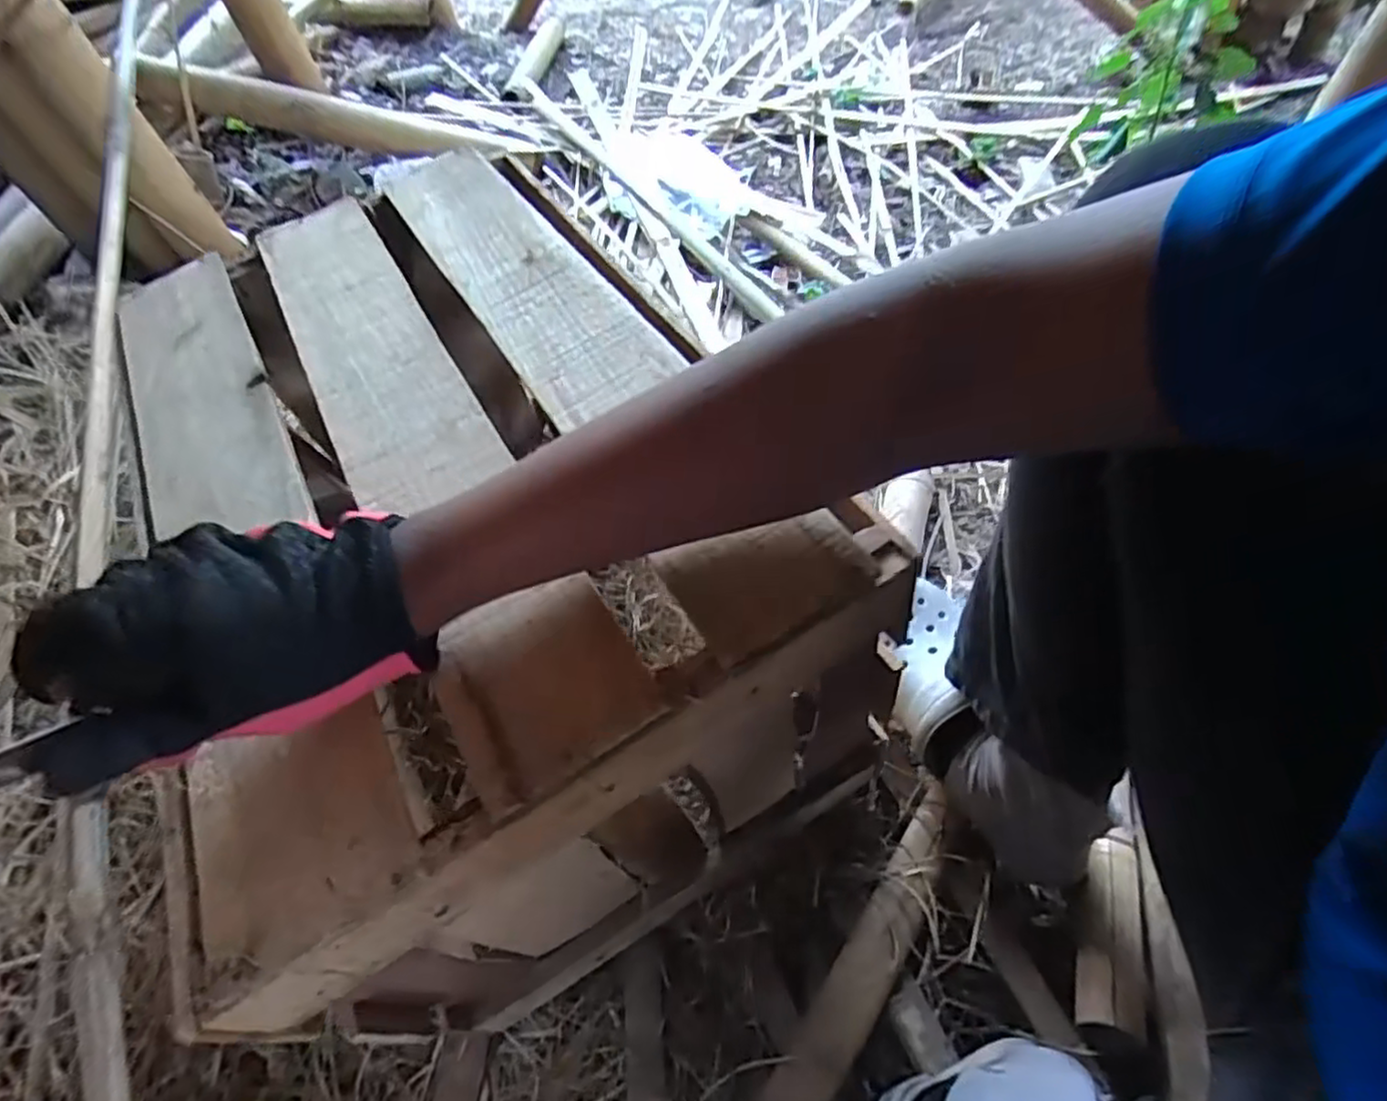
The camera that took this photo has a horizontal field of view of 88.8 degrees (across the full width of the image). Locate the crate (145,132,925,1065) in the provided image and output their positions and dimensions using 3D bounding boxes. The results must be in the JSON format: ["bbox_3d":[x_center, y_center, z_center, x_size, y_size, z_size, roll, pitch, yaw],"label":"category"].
[{"bbox_3d":[-0.170,-0.021,0.565,0.358,0.296,0.605,-29,60,-11],"label":"crate"}]

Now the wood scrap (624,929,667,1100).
[{"bbox_3d":[-0.039,0.417,0.573,0.034,0.021,0.180,-6,58,3],"label":"wood scrap"}]

